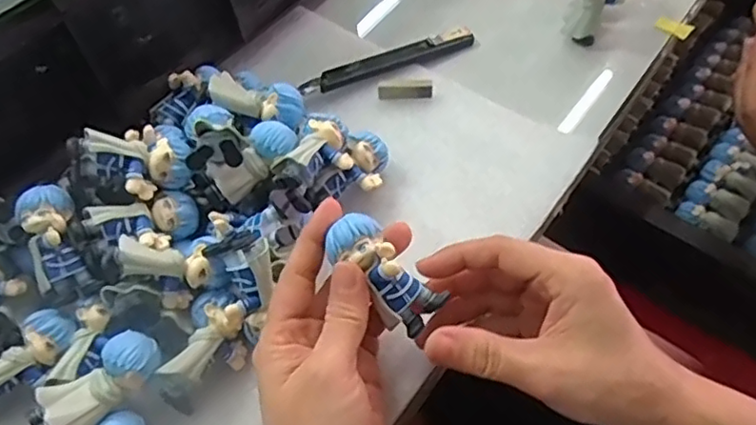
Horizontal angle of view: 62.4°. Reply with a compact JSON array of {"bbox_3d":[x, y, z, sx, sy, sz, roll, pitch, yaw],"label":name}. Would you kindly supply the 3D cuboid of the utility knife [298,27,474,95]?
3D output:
[{"bbox_3d":[0.009,-0.108,0.441,0.131,0.008,0.017,-23,63,-14],"label":"utility knife"}]

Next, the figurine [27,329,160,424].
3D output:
[{"bbox_3d":[-0.133,0.083,0.296,0.027,0.021,0.061,33,65,24],"label":"figurine"}]

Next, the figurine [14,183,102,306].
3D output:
[{"bbox_3d":[-0.168,0.017,0.324,0.025,0.022,0.062,-17,96,-11],"label":"figurine"}]

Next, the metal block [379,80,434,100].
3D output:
[{"bbox_3d":[0.019,-0.083,0.424,0.037,0.011,0.008,-7,56,1],"label":"metal block"}]

